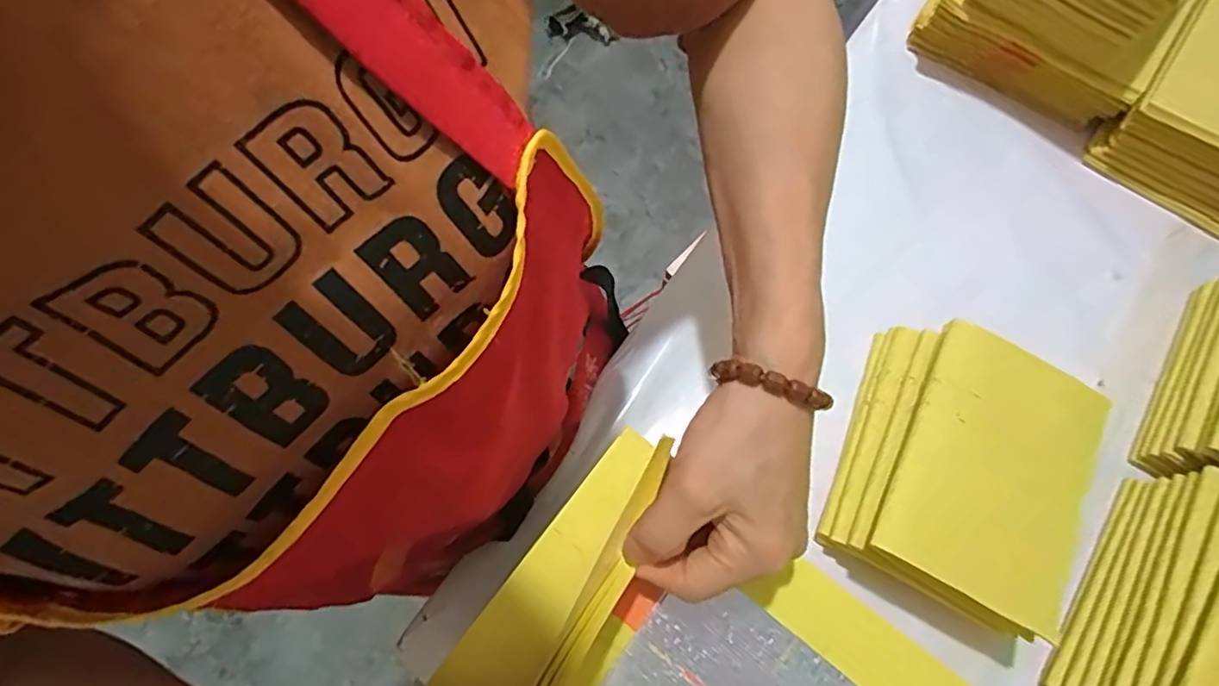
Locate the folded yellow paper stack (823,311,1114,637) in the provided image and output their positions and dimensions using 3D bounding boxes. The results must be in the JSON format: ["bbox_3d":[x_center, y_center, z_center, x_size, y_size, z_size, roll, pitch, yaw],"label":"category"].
[{"bbox_3d":[0.221,0.083,0.407,0.118,0.099,0.166,23,75,7],"label":"folded yellow paper stack"}]

